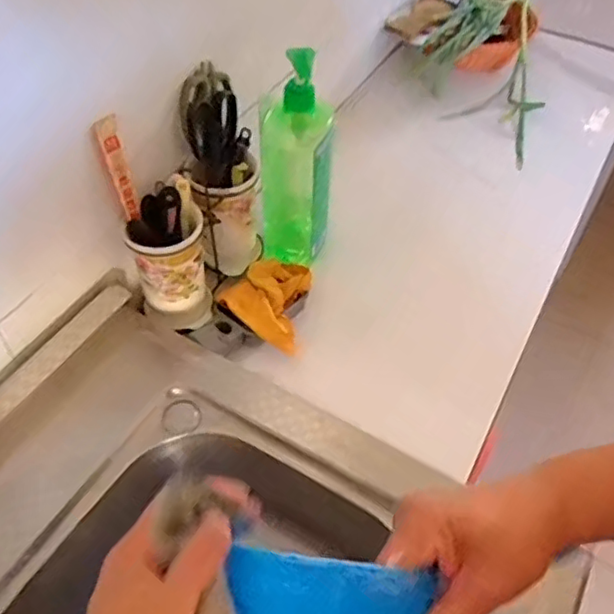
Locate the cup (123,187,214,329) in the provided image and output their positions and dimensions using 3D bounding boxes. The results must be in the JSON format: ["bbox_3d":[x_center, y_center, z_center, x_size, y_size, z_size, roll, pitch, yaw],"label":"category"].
[{"bbox_3d":[-0.149,-0.056,0.694,0.071,0.121,0.079,6,50,2],"label":"cup"}]

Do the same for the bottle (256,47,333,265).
[{"bbox_3d":[-0.011,-0.164,0.731,0.088,0.253,0.064,0,50,-3],"label":"bottle"}]

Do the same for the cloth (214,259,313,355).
[{"bbox_3d":[-0.040,-0.015,0.761,0.106,0.036,0.126,22,52,15],"label":"cloth"}]

